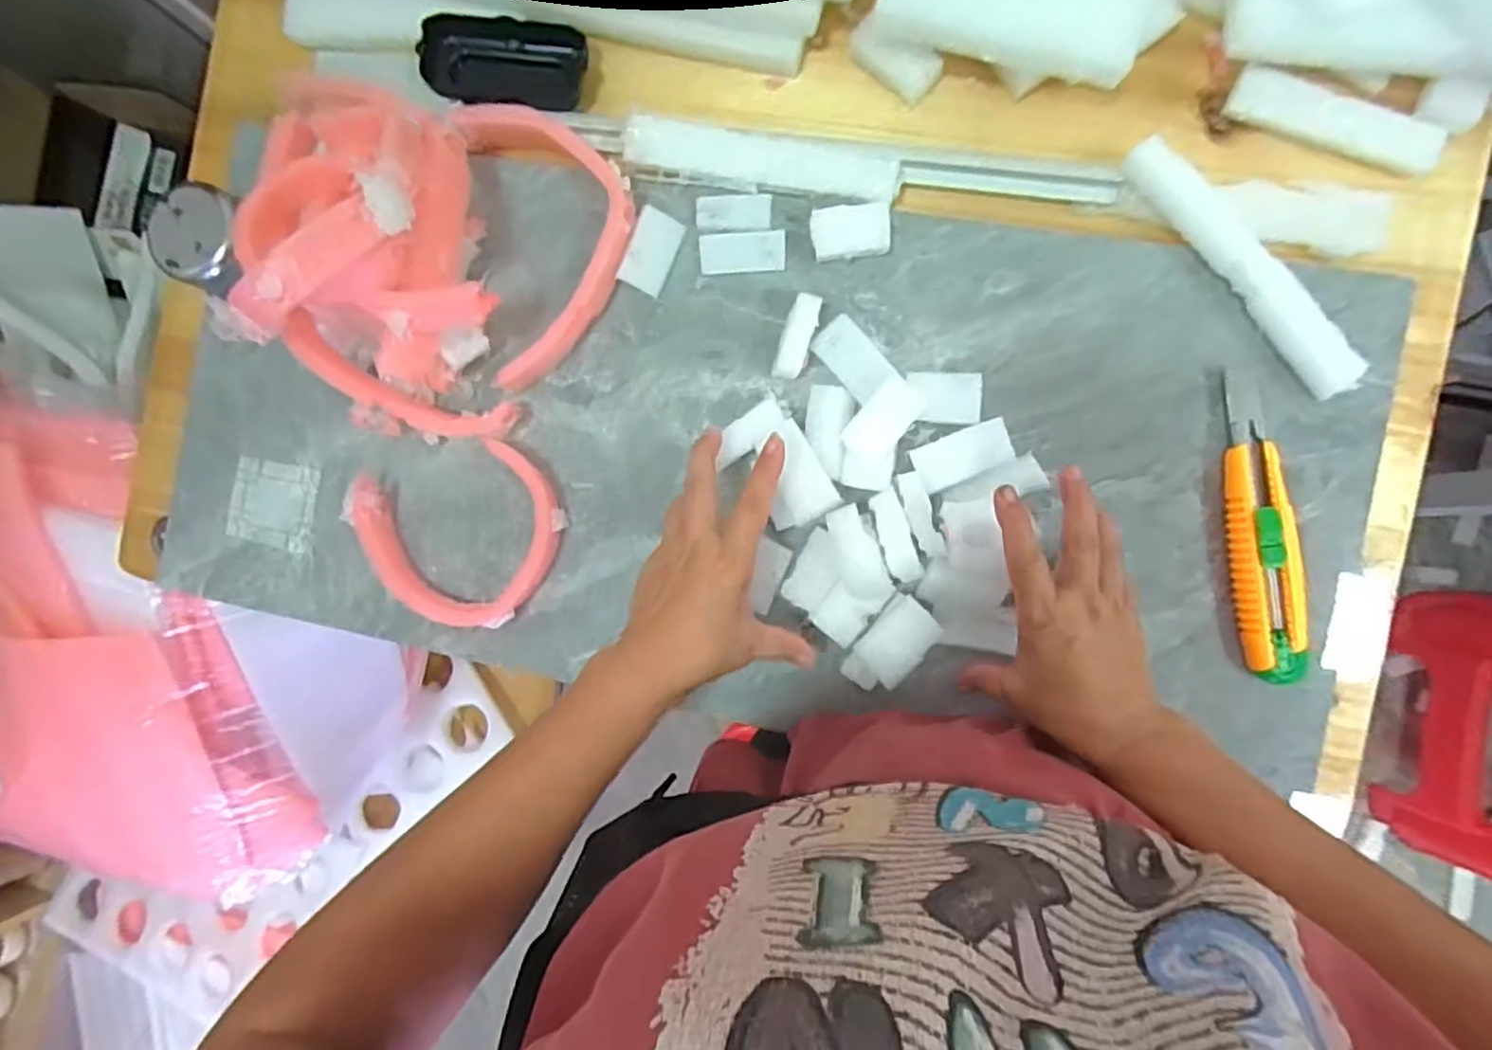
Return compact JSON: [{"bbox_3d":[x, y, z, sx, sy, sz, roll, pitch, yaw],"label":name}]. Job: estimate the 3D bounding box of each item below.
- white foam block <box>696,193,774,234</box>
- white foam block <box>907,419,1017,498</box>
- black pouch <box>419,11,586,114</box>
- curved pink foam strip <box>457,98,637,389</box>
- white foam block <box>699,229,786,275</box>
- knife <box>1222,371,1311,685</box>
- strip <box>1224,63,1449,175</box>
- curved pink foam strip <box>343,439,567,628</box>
[{"bbox_3d":[-0.008,-0.206,0.463,0.049,0.004,0.026,0,89,7],"label":"white foam block"},{"bbox_3d":[0.134,-0.043,0.430,0.059,0.004,0.029,-21,84,1],"label":"white foam block"},{"bbox_3d":[-0.164,-0.318,0.481,0.106,0.034,0.044,-1,87,-8],"label":"black pouch"},{"bbox_3d":[-0.127,-0.196,0.467,0.108,0.034,0.194,-11,88,6],"label":"curved pink foam strip"},{"bbox_3d":[-0.002,-0.180,0.463,0.056,0.005,0.026,-2,89,7],"label":"white foam block"},{"bbox_3d":[0.305,0.004,0.414,0.032,0.019,0.173,-7,88,7],"label":"knife"},{"bbox_3d":[0.356,-0.245,0.420,0.119,0.009,0.027,25,92,6],"label":"strip"},{"bbox_3d":[-0.189,0.012,0.470,0.133,0.029,0.115,-16,88,6],"label":"curved pink foam strip"}]

